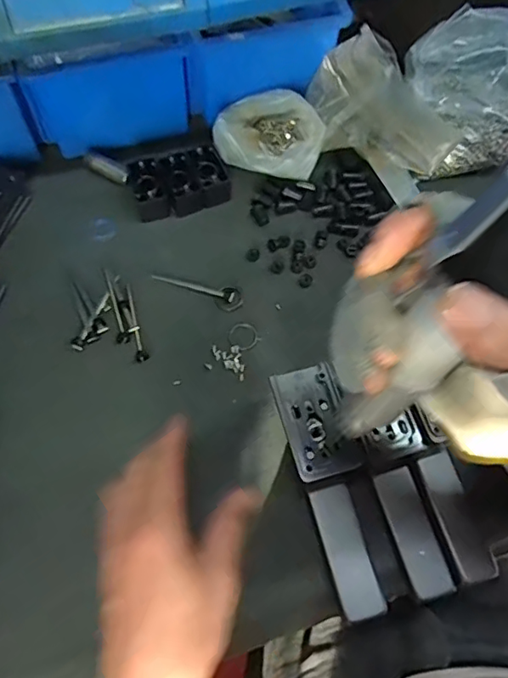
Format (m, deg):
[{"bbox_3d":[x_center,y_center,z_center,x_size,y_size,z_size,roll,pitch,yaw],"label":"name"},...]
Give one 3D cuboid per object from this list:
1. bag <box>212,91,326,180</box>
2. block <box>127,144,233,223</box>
[{"bbox_3d":[0.015,-0.205,0.545,0.105,0.046,0.085,0,69,-3],"label":"bag"},{"bbox_3d":[-0.073,-0.153,0.533,0.090,0.030,0.057,-14,71,-8],"label":"block"}]

